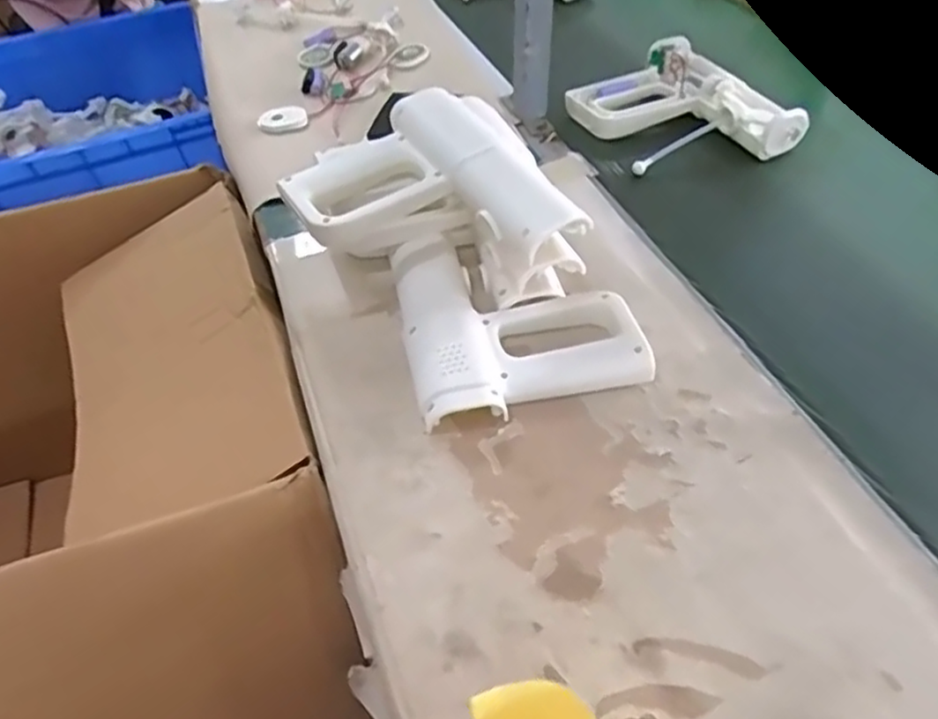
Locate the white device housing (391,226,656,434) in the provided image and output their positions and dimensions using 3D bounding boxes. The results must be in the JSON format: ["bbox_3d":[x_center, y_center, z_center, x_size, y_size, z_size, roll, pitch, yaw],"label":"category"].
[{"bbox_3d":[0.034,-0.043,0.580,0.177,0.035,0.192,-12,49,-5],"label":"white device housing"}]

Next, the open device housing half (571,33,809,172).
[{"bbox_3d":[0.232,-0.275,0.769,0.173,0.051,0.212,-23,51,-14],"label":"open device housing half"}]

